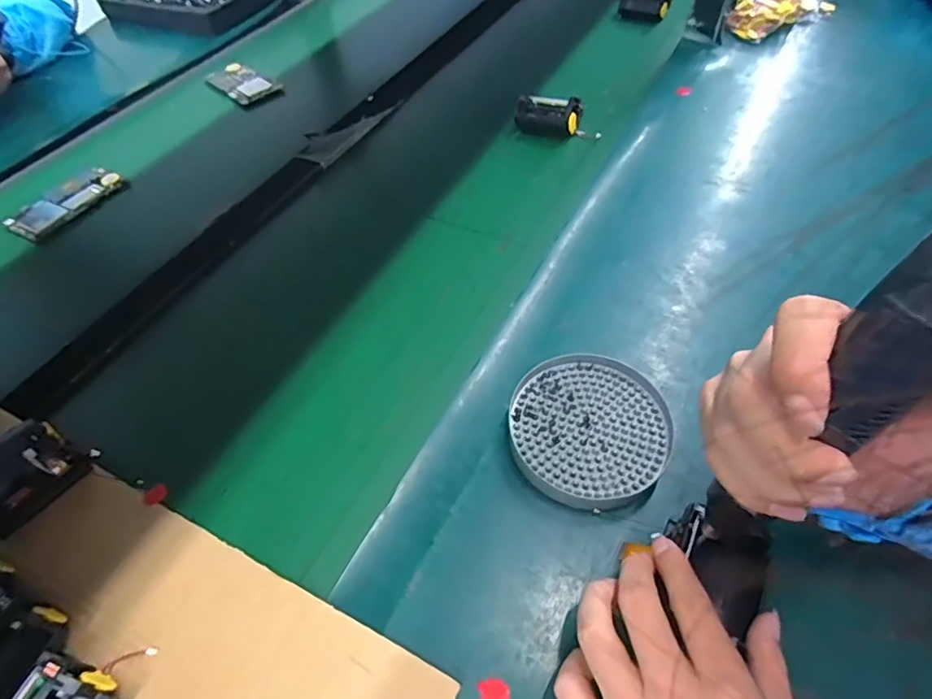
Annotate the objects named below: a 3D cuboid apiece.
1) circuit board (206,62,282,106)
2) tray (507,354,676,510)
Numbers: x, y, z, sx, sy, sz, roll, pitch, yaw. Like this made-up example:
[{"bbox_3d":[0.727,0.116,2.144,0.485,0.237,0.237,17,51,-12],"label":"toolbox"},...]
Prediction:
[{"bbox_3d":[-0.328,-0.388,0.762,0.067,0.007,0.129,-38,60,-23],"label":"circuit board"},{"bbox_3d":[0.089,0.056,0.383,0.112,0.016,0.110,-2,53,2],"label":"tray"}]

